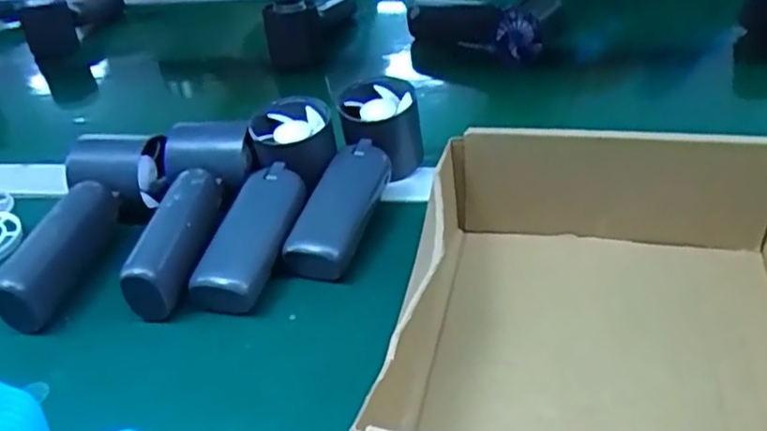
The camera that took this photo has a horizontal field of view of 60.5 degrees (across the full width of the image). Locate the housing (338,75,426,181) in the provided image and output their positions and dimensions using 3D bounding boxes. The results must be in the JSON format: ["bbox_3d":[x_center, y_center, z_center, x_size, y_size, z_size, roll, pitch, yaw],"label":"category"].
[{"bbox_3d":[-0.003,-0.061,0.459,0.055,0.050,0.061,-9,36,-3],"label":"housing"}]

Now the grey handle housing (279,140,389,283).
[{"bbox_3d":[-0.028,-0.005,0.406,0.037,0.030,0.100,9,39,21],"label":"grey handle housing"}]

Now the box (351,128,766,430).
[{"bbox_3d":[0.097,0.046,0.291,0.172,0.078,0.211,4,37,14],"label":"box"}]

